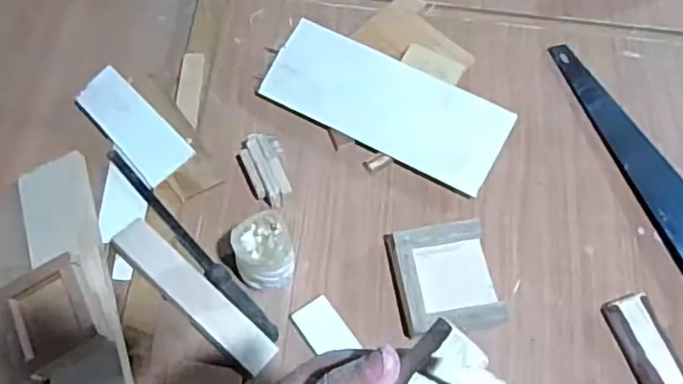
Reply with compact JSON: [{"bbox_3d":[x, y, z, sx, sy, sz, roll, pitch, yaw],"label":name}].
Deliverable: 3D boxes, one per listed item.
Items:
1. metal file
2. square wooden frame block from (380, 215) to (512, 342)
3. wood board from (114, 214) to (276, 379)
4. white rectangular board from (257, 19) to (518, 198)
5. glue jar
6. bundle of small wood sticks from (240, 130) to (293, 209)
[{"bbox_3d":[-0.179,0.059,0.747,0.023,0.020,0.299,-40,74,-18],"label":"metal file"},{"bbox_3d":[0.122,0.098,0.740,0.117,0.041,0.122,-8,67,-7],"label":"square wooden frame block"},{"bbox_3d":[-0.164,0.112,0.714,0.222,0.013,0.044,40,70,14],"label":"wood board"},{"bbox_3d":[0.058,-0.110,0.811,0.301,0.008,0.114,27,87,7],"label":"white rectangular board"},{"bbox_3d":[-0.085,0.068,0.703,0.065,0.082,0.064,1,66,-3],"label":"glue jar"},{"bbox_3d":[-0.090,-0.028,0.776,0.048,0.030,0.091,-22,69,-12],"label":"bundle of small wood sticks"}]

